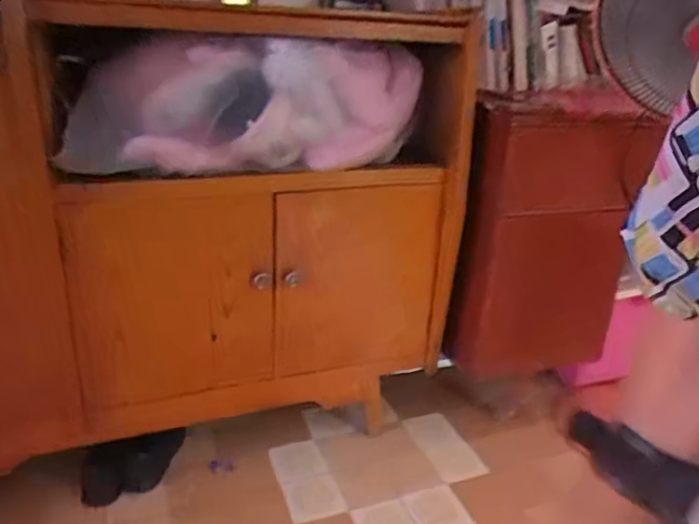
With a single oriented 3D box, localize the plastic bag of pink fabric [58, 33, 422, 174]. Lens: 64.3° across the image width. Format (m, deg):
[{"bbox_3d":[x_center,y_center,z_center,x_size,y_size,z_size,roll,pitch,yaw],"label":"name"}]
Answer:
[{"bbox_3d":[-0.177,-0.310,1.089,0.700,0.226,0.256,-8,24,-21],"label":"plastic bag of pink fabric"}]

